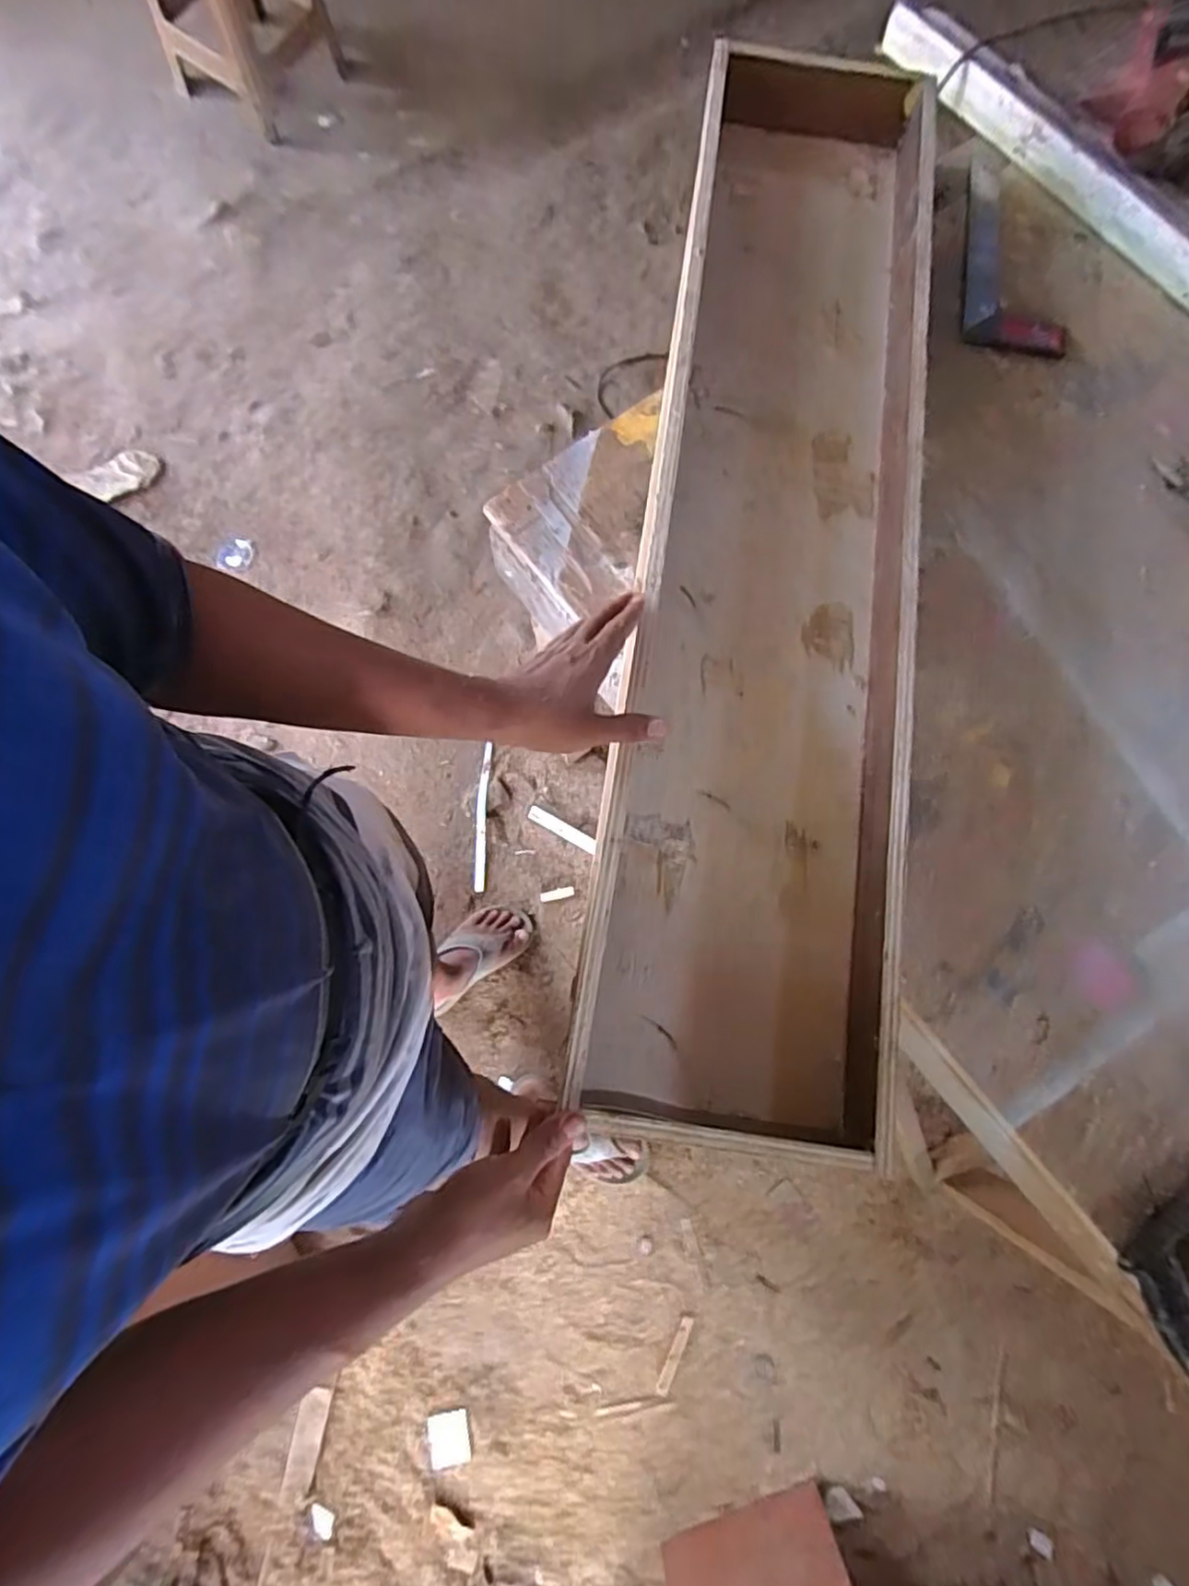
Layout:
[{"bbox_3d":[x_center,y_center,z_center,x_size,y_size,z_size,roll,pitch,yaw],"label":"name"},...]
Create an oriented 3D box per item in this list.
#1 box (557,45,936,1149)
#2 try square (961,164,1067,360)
[{"bbox_3d":[0.184,-0.274,0.688,0.252,0.082,1.145,8,77,2],"label":"box"},{"bbox_3d":[0.529,-0.677,0.861,0.113,0.019,0.305,9,75,2],"label":"try square"}]

